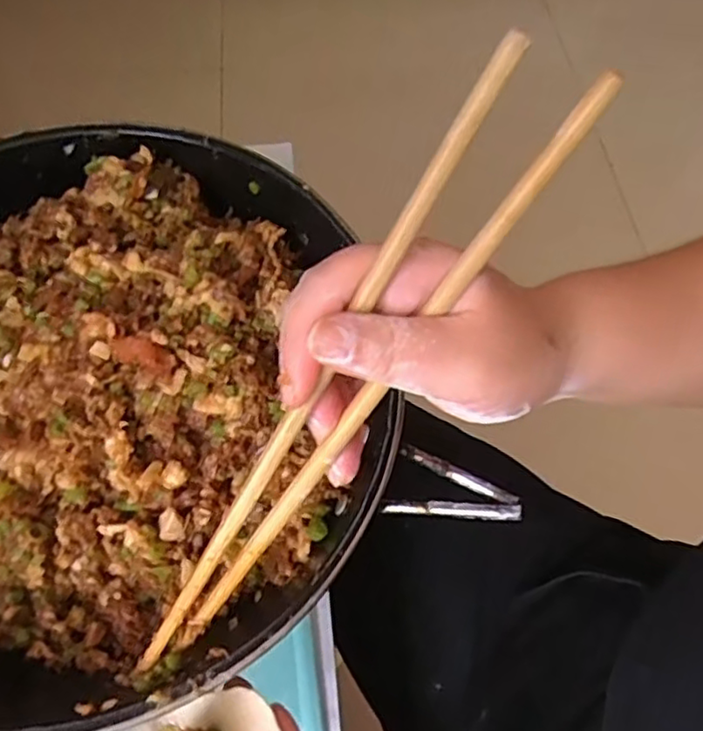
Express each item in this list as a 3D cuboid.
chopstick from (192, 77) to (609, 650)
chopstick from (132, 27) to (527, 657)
[{"bbox_3d":[0.004,0.013,0.226,0.008,0.006,0.247,43,111,18],"label":"chopstick"},{"bbox_3d":[-0.019,0.016,0.223,0.009,0.262,0.006,37,21,16],"label":"chopstick"}]

